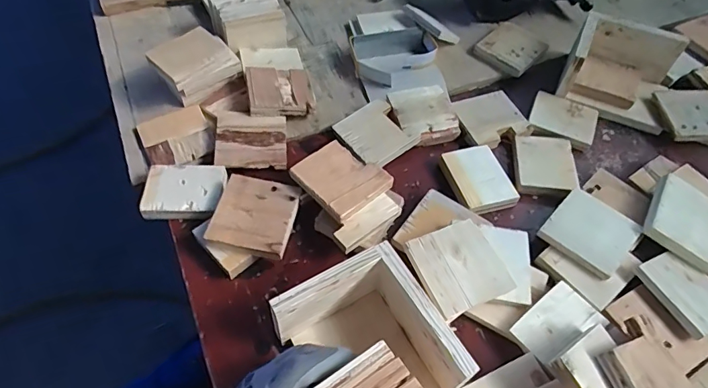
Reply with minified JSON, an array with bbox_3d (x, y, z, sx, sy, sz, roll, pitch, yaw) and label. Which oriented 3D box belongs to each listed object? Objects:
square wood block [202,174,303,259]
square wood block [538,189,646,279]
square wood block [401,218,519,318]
[{"bbox_3d":[-0.112,0.023,0.527,0.089,0.014,0.089,15,59,2],"label":"square wood block"},{"bbox_3d":[0.281,0.045,0.547,0.087,0.011,0.095,41,63,19],"label":"square wood block"},{"bbox_3d":[0.112,0.078,0.497,0.085,0.010,0.091,-25,70,-11],"label":"square wood block"}]

